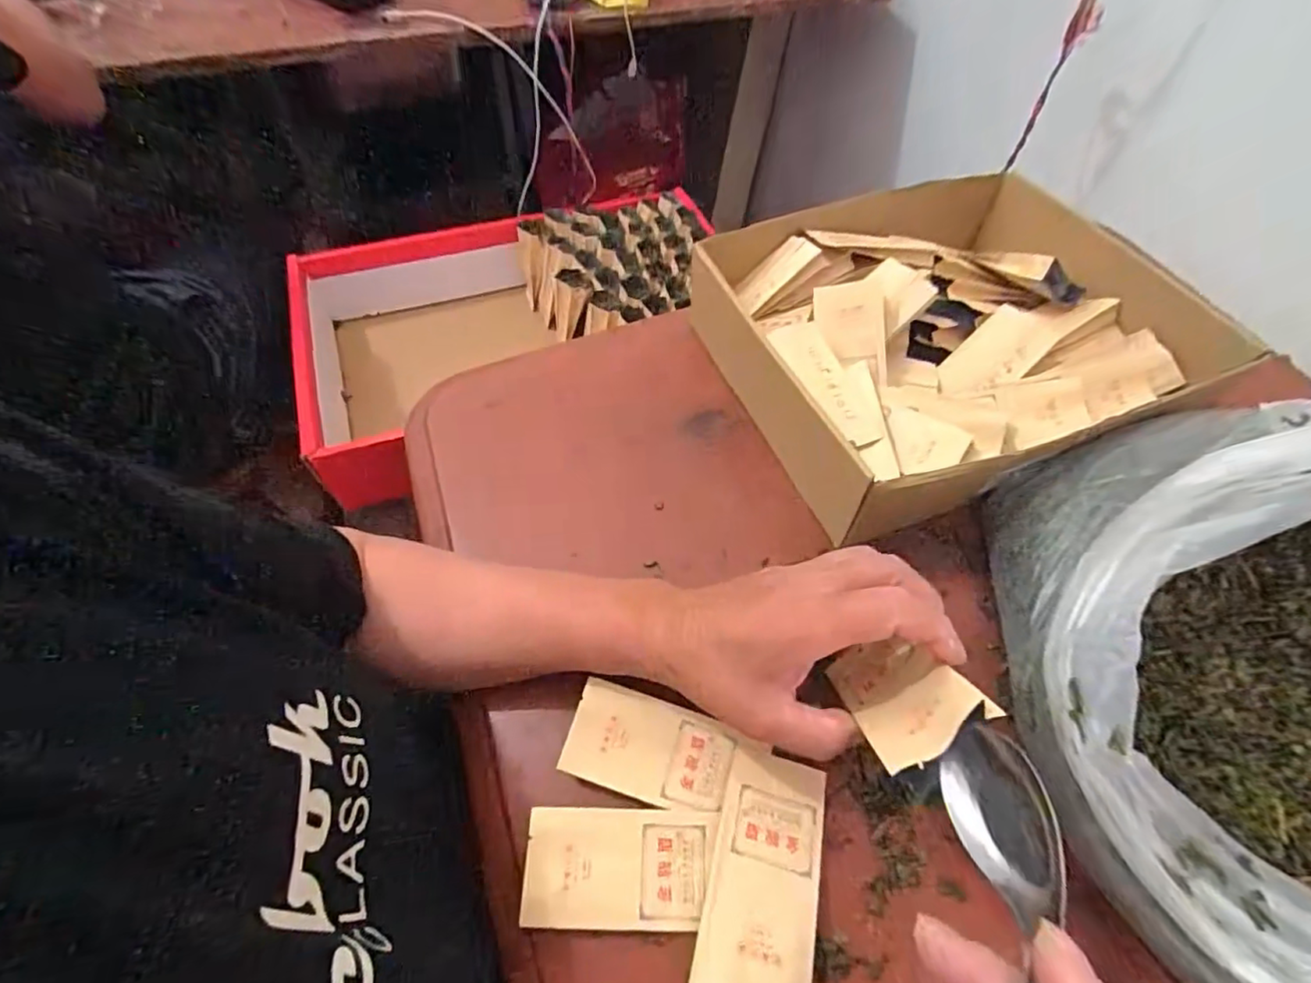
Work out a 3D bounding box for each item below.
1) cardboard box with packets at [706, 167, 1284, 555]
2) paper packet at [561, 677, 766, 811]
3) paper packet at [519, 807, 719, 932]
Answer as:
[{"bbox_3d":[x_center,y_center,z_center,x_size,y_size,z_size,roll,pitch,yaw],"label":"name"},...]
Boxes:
[{"bbox_3d":[0.230,-0.129,0.491,0.349,0.094,0.298,-21,60,-14],"label":"cardboard box with packets"},{"bbox_3d":[-0.003,0.142,0.325,0.089,0.004,0.049,18,69,2],"label":"paper packet"},{"bbox_3d":[-0.017,0.189,0.297,0.094,0.010,0.052,1,57,0],"label":"paper packet"}]

